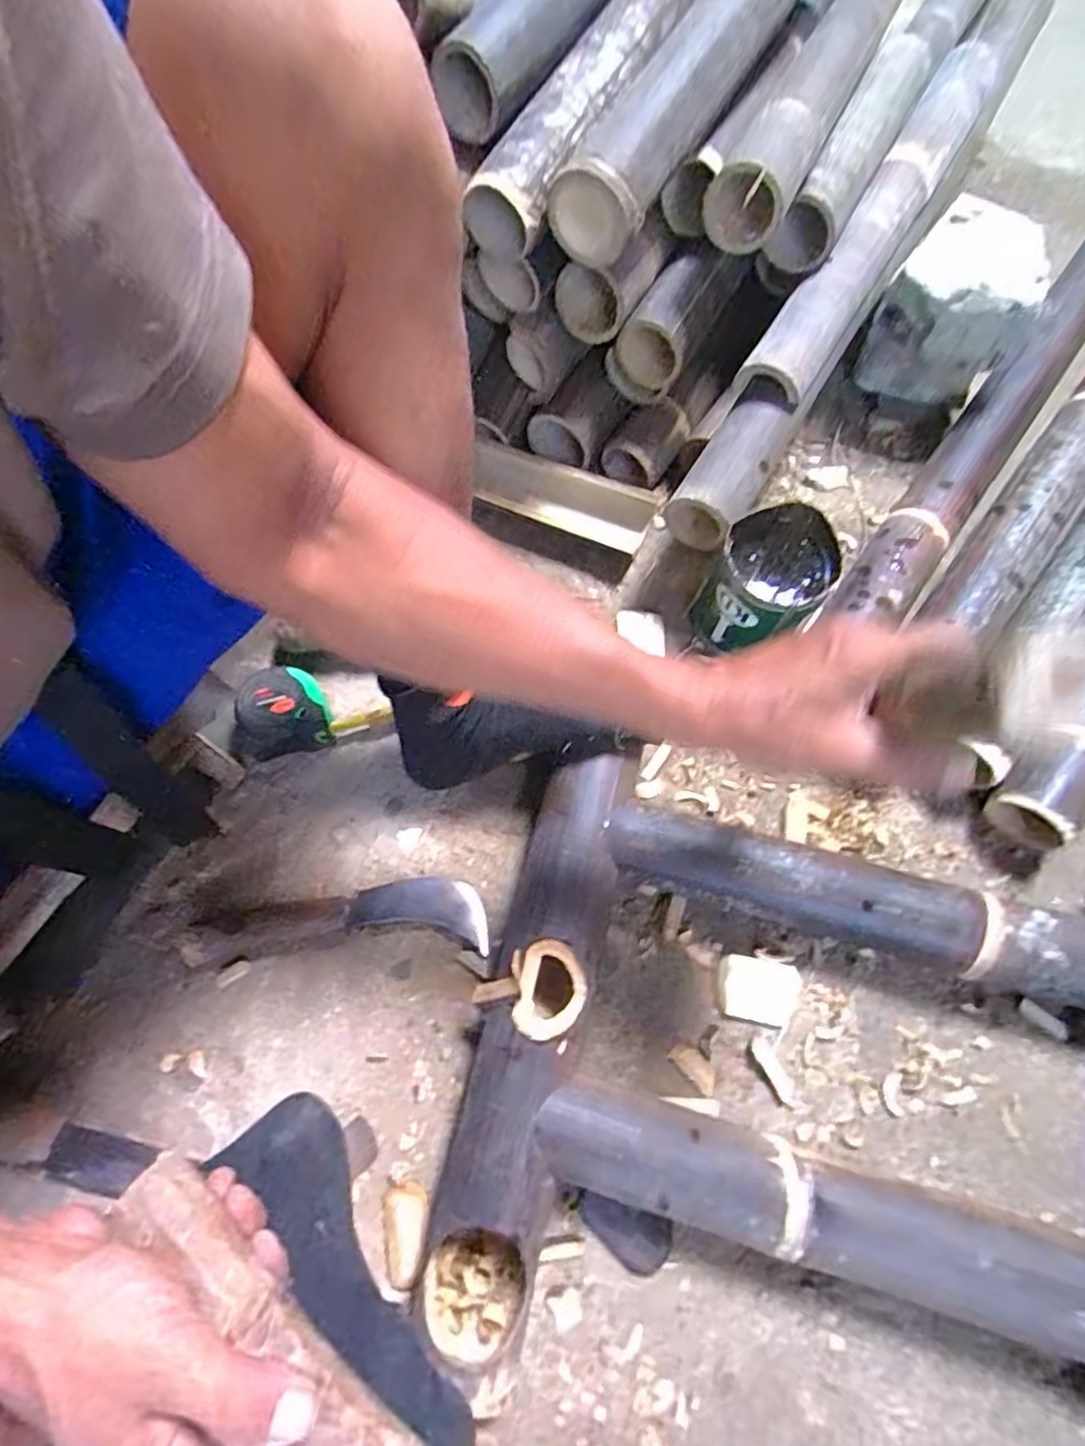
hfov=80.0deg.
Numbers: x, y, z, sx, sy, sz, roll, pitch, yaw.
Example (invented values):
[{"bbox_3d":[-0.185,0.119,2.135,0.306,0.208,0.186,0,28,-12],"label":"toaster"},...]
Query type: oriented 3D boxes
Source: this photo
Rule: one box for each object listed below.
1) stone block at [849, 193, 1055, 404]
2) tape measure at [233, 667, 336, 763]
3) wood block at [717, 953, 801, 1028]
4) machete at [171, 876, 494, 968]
[{"bbox_3d":[0.435,-0.437,0.674,0.137,0.120,0.163,29,72,14],"label":"stone block"},{"bbox_3d":[-0.238,-0.005,0.592,0.087,0.047,0.068,-12,67,-2],"label":"tape measure"},{"bbox_3d":[0.170,0.211,0.509,0.061,0.009,0.046,10,68,6],"label":"wood block"},{"bbox_3d":[-0.172,0.164,0.539,0.247,0.021,0.059,-3,67,1],"label":"machete"}]

